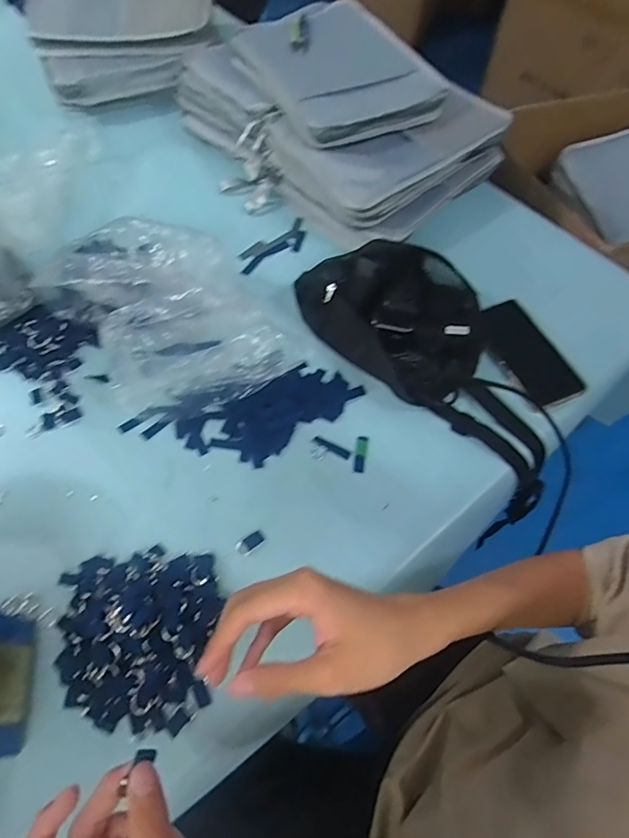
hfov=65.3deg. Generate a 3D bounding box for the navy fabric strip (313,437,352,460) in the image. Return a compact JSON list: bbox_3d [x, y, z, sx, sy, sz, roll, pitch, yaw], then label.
[{"bbox_3d":[0.021,0.033,0.579,0.047,0.004,0.010,30,64,13],"label":"navy fabric strip"}]

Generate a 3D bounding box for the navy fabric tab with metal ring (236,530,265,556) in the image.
[{"bbox_3d":[-0.067,0.131,0.518,0.029,0.004,0.016,-38,69,-18],"label":"navy fabric tab with metal ring"}]

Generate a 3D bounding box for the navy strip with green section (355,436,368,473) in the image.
[{"bbox_3d":[0.055,0.040,0.573,0.013,0.004,0.045,9,61,2],"label":"navy strip with green section"}]

